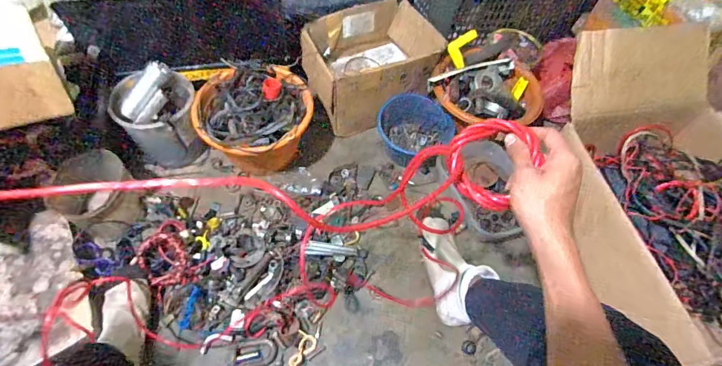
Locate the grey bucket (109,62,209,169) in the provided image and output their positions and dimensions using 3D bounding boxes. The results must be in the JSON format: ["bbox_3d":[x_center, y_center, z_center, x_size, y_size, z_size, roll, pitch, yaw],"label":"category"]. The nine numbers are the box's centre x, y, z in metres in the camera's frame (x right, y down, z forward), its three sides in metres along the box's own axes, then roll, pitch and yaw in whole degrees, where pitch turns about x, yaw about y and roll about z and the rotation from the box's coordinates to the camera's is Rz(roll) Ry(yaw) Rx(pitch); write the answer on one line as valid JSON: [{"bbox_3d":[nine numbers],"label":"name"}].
[{"bbox_3d":[-0.444,-0.135,0.927,0.157,0.188,0.162,2,58,-3],"label":"grey bucket"}]

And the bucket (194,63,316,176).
[{"bbox_3d":[-0.240,-0.140,0.939,0.243,0.187,0.225,2,58,-3],"label":"bucket"}]

